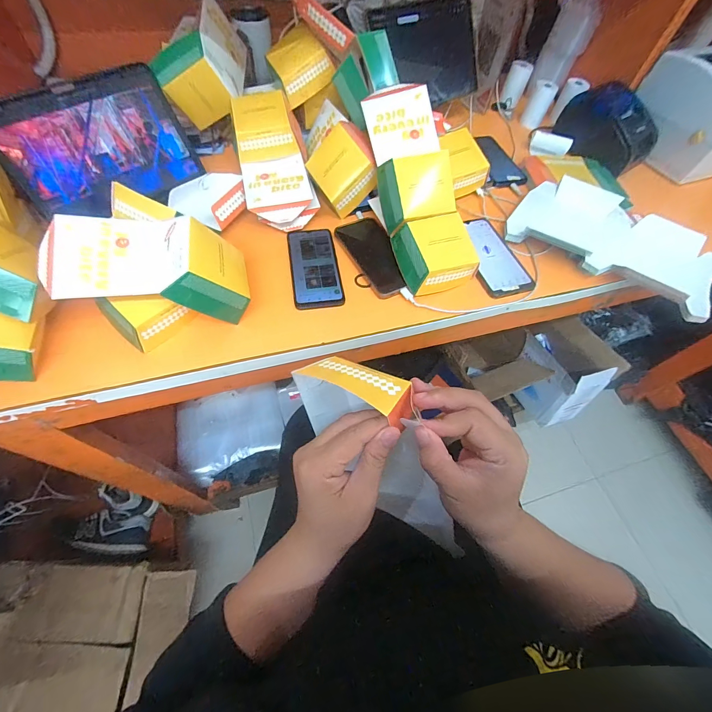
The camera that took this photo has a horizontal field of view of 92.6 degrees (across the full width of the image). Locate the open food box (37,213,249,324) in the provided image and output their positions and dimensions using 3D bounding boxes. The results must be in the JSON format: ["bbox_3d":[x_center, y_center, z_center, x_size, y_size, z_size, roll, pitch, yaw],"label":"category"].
[{"bbox_3d":[-0.253,-0.111,0.422,0.230,0.079,0.114,7,59,-17],"label":"open food box"}]

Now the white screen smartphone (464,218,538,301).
[{"bbox_3d":[0.227,-0.171,0.567,0.086,0.011,0.171,-15,62,-11],"label":"white screen smartphone"}]

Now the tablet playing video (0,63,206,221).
[{"bbox_3d":[-0.389,-0.324,0.531,0.255,0.165,0.014,-42,39,-24],"label":"tablet playing video"}]

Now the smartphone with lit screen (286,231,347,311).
[{"bbox_3d":[-0.066,-0.145,0.544,0.075,0.009,0.162,-8,61,-8],"label":"smartphone with lit screen"}]

